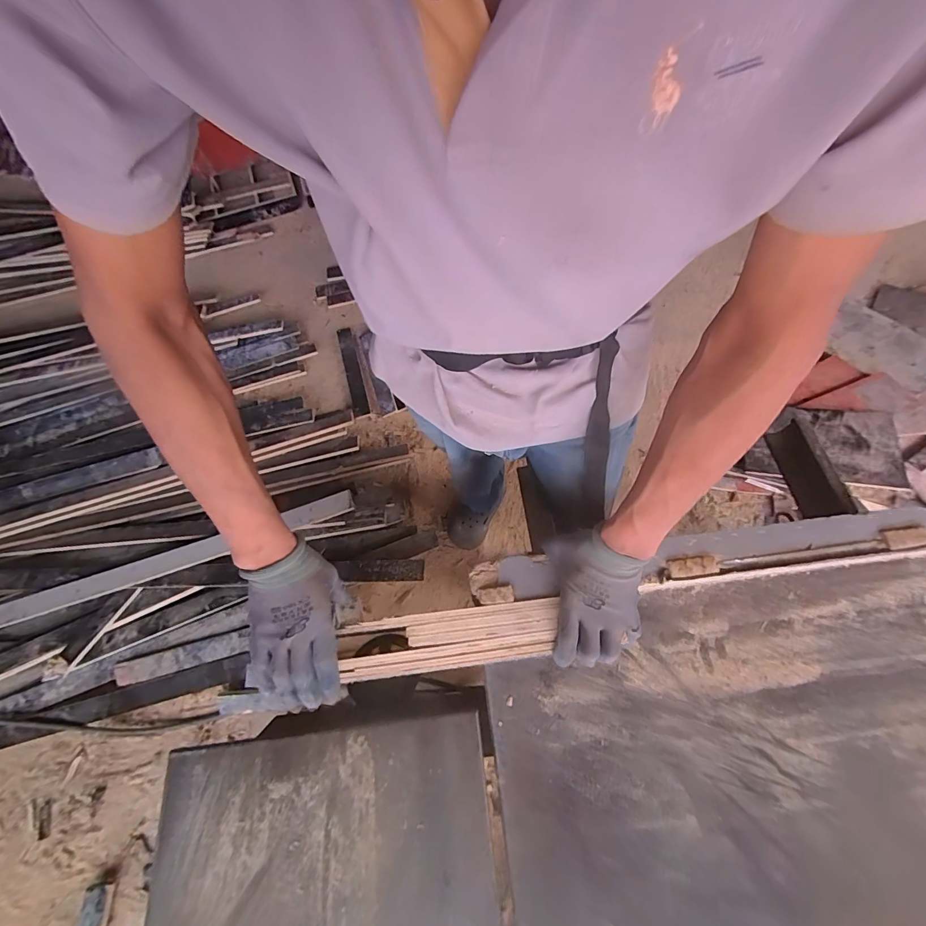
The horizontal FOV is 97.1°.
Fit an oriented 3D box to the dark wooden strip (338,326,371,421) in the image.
[{"bbox_3d":[-0.458,-0.391,1.699,0.071,0.031,0.488,-16,68,-3],"label":"dark wooden strip"}]

